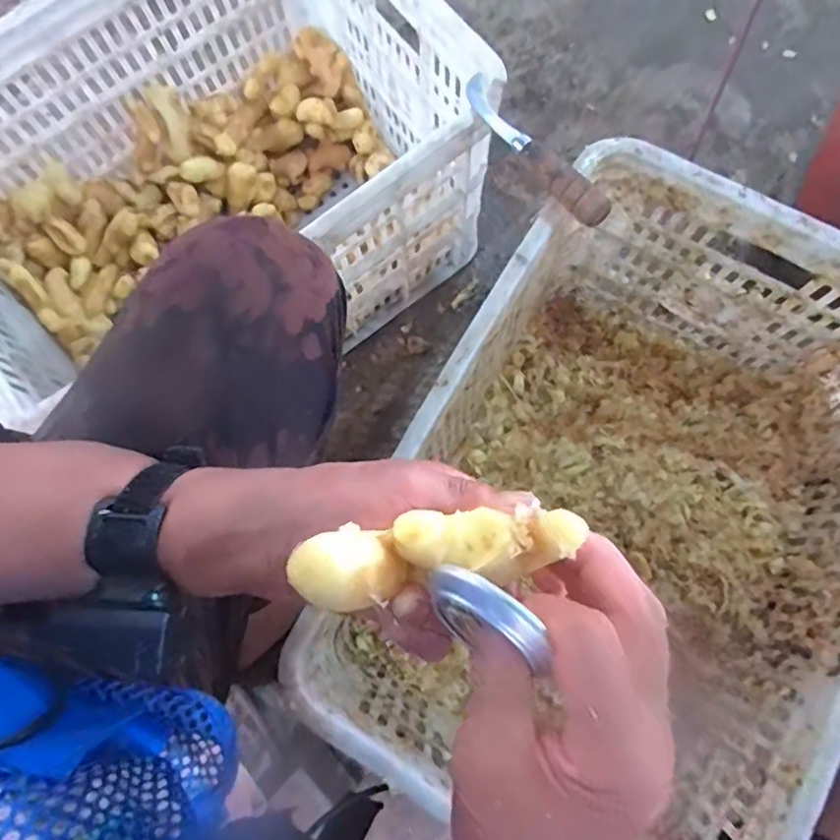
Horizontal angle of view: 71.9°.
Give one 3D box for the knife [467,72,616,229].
[{"bbox_3d":[0.092,-0.226,0.486,0.023,0.027,0.182,-32,66,-5],"label":"knife"}]

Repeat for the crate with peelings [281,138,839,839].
[{"bbox_3d":[0.181,0.072,0.552,0.360,0.268,0.493,30,81,7],"label":"crate with peelings"}]

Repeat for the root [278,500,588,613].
[{"bbox_3d":[0.008,0.056,0.240,0.110,0.037,0.031,-8,78,-5],"label":"root"}]

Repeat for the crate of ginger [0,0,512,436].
[{"bbox_3d":[-0.211,-0.246,0.648,0.539,0.297,0.350,-38,80,-6],"label":"crate of ginger"}]

